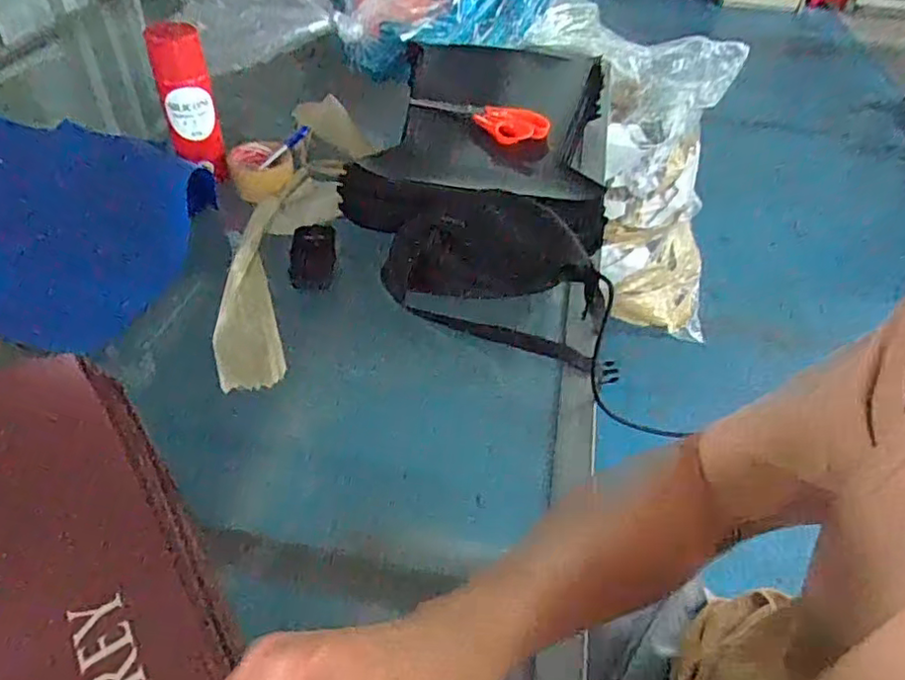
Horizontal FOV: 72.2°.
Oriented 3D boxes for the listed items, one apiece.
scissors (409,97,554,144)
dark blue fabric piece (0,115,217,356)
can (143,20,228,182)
[{"bbox_3d":[0.036,-0.325,0.895,0.213,0.028,0.069,21,47,17],"label":"scissors"},{"bbox_3d":[-0.658,-0.167,0.957,0.628,0.277,0.204,-1,45,-4],"label":"dark blue fabric piece"},{"bbox_3d":[-0.352,-0.316,0.826,0.066,0.189,0.067,-12,46,-15],"label":"can"}]

